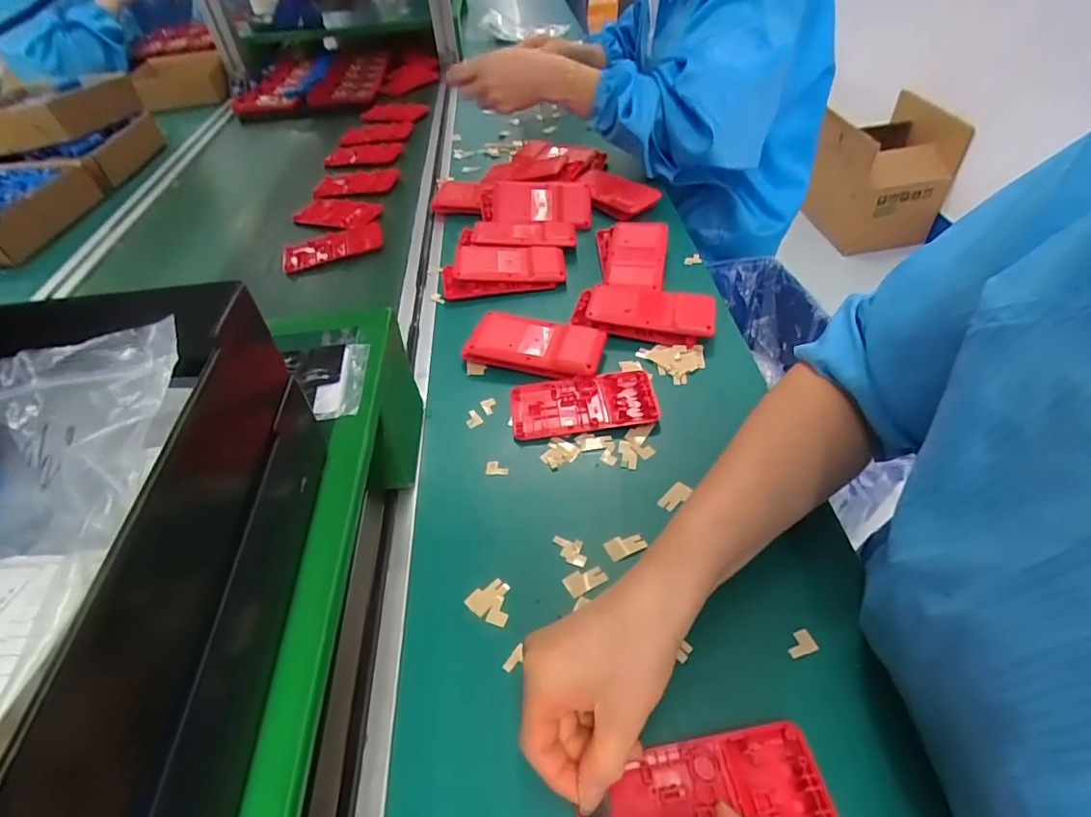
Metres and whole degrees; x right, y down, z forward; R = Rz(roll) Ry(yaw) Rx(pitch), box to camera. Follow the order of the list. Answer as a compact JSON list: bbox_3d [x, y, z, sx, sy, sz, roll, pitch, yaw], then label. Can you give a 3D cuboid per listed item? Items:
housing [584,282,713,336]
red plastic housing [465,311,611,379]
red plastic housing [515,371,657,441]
[{"bbox_3d":[0.105,-0.097,0.541,0.121,0.025,0.062,7,48,12],"label":"housing"},{"bbox_3d":[-0.008,-0.058,0.509,0.122,0.024,0.059,10,48,15],"label":"red plastic housing"},{"bbox_3d":[0.032,-0.005,0.466,0.120,0.013,0.060,-7,46,-1],"label":"red plastic housing"}]

